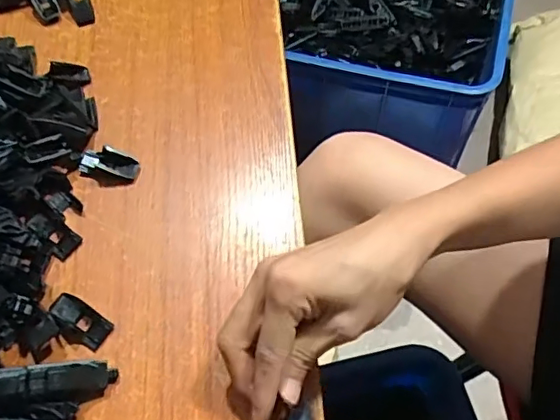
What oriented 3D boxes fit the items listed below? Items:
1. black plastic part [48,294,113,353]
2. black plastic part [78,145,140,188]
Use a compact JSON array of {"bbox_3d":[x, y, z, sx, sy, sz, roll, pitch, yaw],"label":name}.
[{"bbox_3d":[-0.124,0.067,0.351,0.043,0.008,0.019,32,66,16],"label":"black plastic part"},{"bbox_3d":[-0.122,-0.031,0.403,0.042,0.011,0.026,14,63,7],"label":"black plastic part"}]

